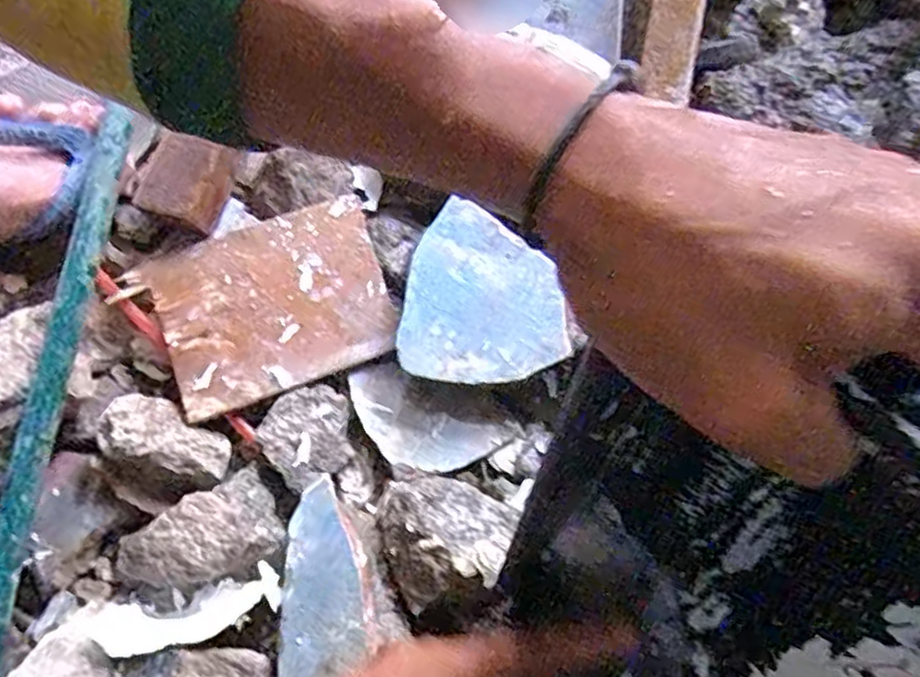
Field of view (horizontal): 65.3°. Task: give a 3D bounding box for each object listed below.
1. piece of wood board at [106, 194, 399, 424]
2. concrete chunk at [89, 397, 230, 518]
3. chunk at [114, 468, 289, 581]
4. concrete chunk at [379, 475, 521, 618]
[{"bbox_3d":[-0.129,-0.022,0.476,0.155,0.011,0.114,-21,67,-5],"label":"piece of wood board"},{"bbox_3d":[-0.188,0.073,0.445,0.075,0.034,0.060,28,71,15],"label":"concrete chunk"},{"bbox_3d":[-0.162,0.125,0.437,0.103,0.035,0.057,-27,67,-8],"label":"chunk"},{"bbox_3d":[-0.014,0.116,0.411,0.077,0.041,0.072,0,70,1],"label":"concrete chunk"}]

